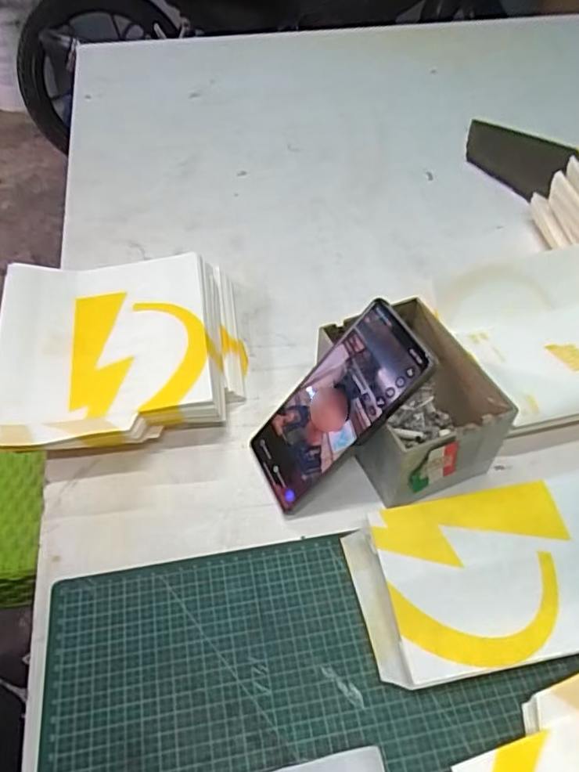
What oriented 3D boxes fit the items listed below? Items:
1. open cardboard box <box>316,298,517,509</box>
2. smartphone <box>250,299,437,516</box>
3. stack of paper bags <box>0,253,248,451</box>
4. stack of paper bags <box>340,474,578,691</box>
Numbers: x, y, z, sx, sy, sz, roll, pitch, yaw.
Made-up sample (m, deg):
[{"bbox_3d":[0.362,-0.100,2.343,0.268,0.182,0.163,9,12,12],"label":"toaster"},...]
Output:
[{"bbox_3d":[0.091,0.013,0.470,0.101,0.080,0.132,-18,51,-17],"label":"open cardboard box"},{"bbox_3d":[0.032,0.018,0.435,0.012,0.163,0.072,17,34,-43],"label":"smartphone"},{"bbox_3d":[-0.145,-0.035,0.525,0.208,0.061,0.211,-7,49,-8],"label":"stack of paper bags"},{"bbox_3d":[0.142,0.129,0.402,0.186,0.033,0.113,-6,49,-7],"label":"stack of paper bags"}]

